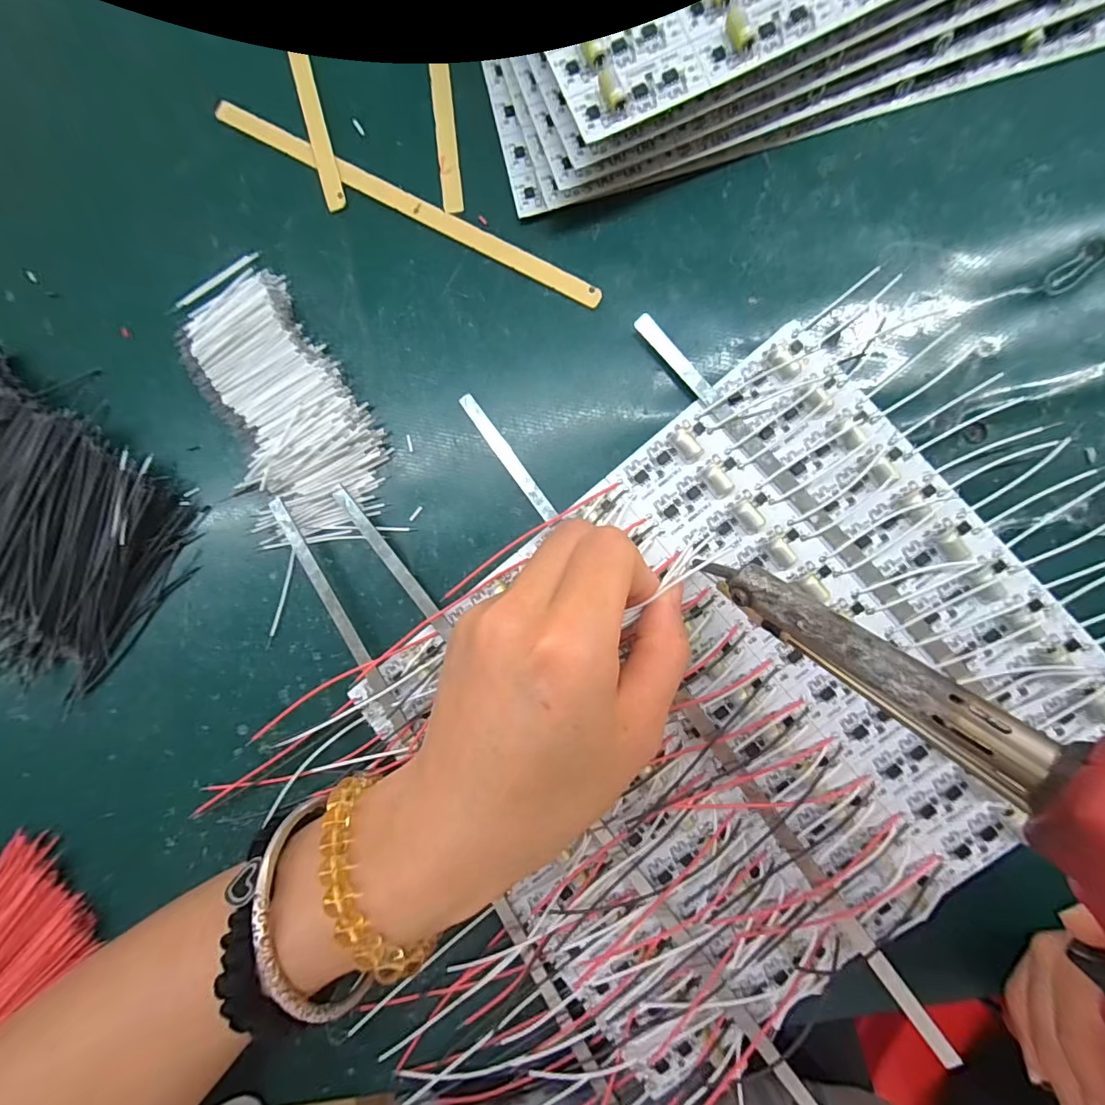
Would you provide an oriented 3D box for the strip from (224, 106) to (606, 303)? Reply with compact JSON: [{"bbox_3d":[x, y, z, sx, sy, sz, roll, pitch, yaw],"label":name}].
[{"bbox_3d":[-0.064,-0.151,0.216,0.190,0.005,0.010,29,91,7],"label":"strip"}]

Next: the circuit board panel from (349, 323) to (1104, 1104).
[{"bbox_3d":[0.066,0.065,0.193,0.236,0.013,0.194,-38,84,4],"label":"circuit board panel"}]

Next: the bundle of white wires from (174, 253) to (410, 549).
[{"bbox_3d":[-0.115,-0.064,0.216,0.067,0.011,0.130,-21,86,5],"label":"bundle of white wires"}]

